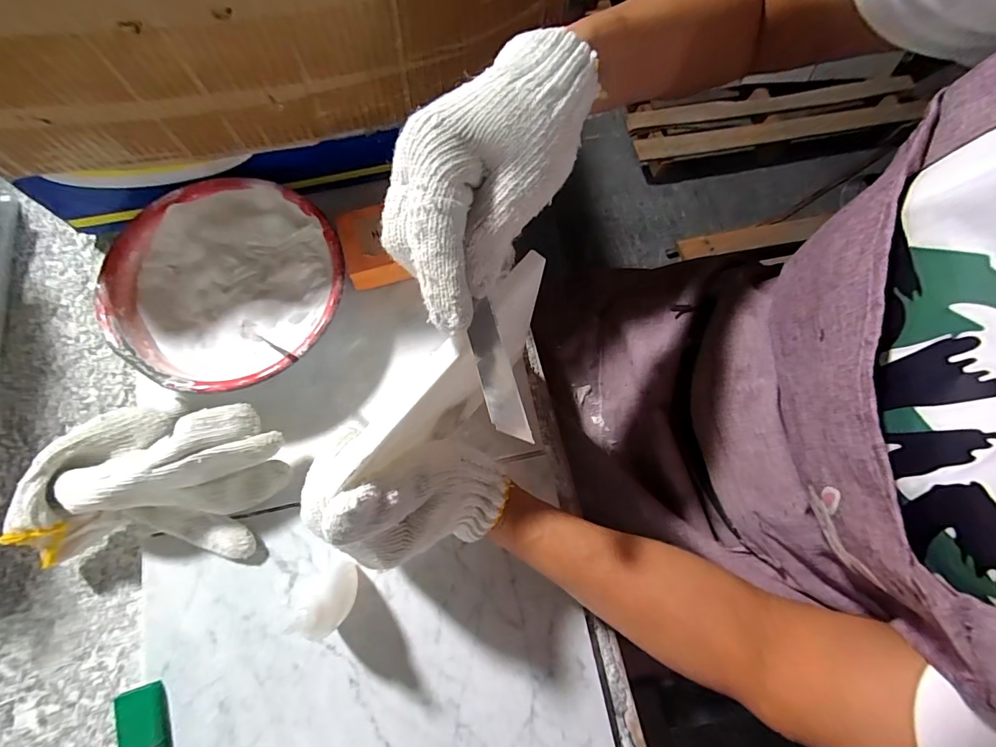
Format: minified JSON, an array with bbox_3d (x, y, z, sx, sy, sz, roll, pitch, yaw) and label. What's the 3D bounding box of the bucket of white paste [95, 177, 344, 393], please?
[{"bbox_3d":[-0.200,-0.064,0.347,0.160,0.057,0.162,0,75,-2],"label":"bucket of white paste"}]

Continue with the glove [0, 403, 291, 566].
[{"bbox_3d":[-0.226,0.075,0.302,0.152,0.070,0.105,3,75,-1],"label":"glove"}]

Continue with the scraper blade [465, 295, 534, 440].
[{"bbox_3d":[-0.001,-0.001,0.203,0.017,0.004,0.067,-10,73,-24],"label":"scraper blade"}]

